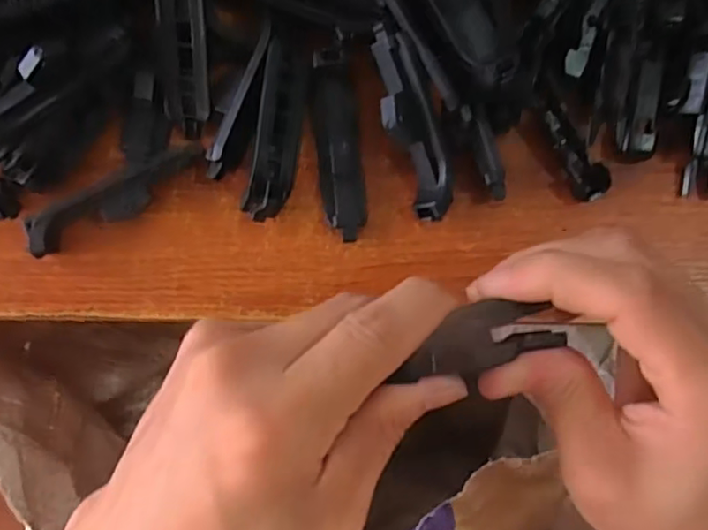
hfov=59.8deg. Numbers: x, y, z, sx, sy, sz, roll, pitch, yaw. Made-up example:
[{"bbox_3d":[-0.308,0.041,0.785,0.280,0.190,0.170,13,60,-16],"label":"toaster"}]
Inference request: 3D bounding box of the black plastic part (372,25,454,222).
[{"bbox_3d":[0.022,-0.054,0.241,0.019,0.013,0.073,-20,104,-4],"label":"black plastic part"}]

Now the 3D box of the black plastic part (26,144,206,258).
[{"bbox_3d":[-0.093,-0.027,0.245,0.073,0.017,0.018,-26,87,-5],"label":"black plastic part"}]

